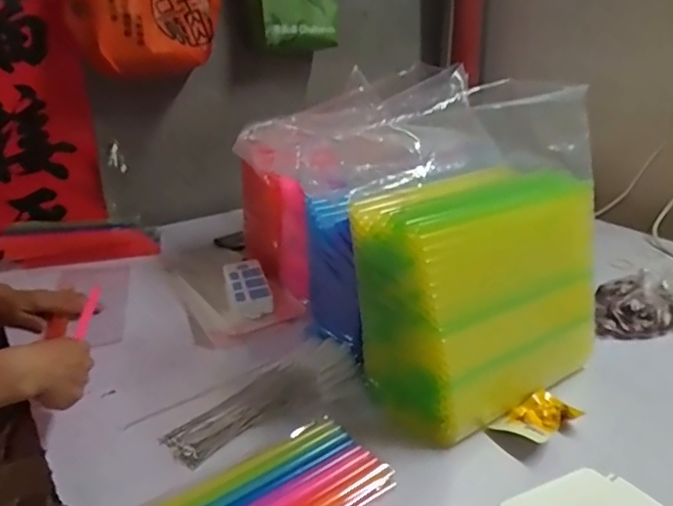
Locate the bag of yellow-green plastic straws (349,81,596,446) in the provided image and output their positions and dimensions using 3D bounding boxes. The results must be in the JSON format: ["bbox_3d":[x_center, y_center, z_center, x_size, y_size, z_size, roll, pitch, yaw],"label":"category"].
[{"bbox_3d":[0.176,0.007,0.724,0.276,0.353,0.195,-16,27,-29],"label":"bag of yellow-green plastic straws"}]

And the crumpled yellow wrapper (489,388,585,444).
[{"bbox_3d":[0.242,0.201,0.685,0.099,0.020,0.061,-18,28,-33],"label":"crumpled yellow wrapper"}]

